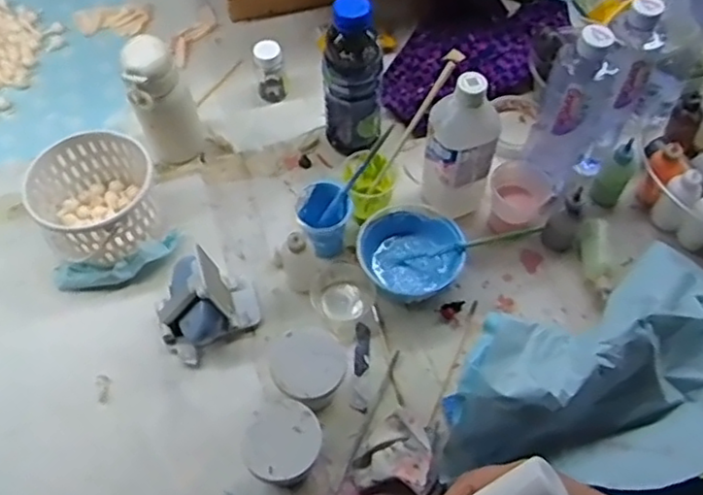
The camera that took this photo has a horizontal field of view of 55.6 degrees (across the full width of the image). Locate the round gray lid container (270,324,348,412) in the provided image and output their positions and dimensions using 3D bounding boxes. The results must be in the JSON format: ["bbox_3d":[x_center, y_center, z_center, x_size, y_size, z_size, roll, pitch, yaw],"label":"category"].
[{"bbox_3d":[-0.043,0.127,0.678,0.073,0.077,0.076,0,60,1],"label":"round gray lid container"}]

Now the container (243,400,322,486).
[{"bbox_3d":[-0.063,0.193,0.633,0.073,0.079,0.074,-35,65,-18],"label":"container"}]

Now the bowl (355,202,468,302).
[{"bbox_3d":[0.066,0.006,0.751,0.116,0.045,0.110,0,60,1],"label":"bowl"}]

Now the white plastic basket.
[{"bbox_3d":[-0.293,-0.052,0.772,0.136,0.086,0.142,0,60,1],"label":"white plastic basket"}]

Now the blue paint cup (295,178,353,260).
[{"bbox_3d":[-0.033,-0.030,0.771,0.061,0.079,0.062,0,60,1],"label":"blue paint cup"}]

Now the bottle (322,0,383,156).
[{"bbox_3d":[0.004,-0.195,0.794,0.070,0.215,0.064,3,60,3],"label":"bottle"}]

